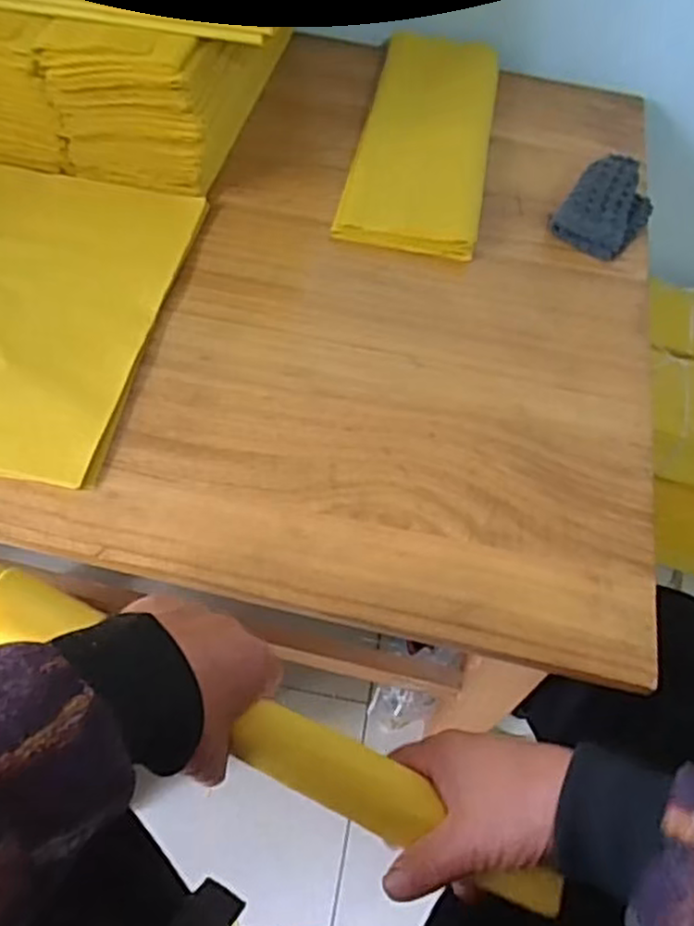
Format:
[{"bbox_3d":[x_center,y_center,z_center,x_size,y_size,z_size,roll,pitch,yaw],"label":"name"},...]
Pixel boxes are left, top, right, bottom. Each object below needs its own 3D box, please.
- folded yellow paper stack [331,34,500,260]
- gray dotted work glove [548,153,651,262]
[{"bbox_3d":[0.079,-0.318,0.689,0.123,0.032,0.299,12,58,3],"label":"folded yellow paper stack"},{"bbox_3d":[0.238,-0.235,0.649,0.071,0.036,0.107,33,61,15],"label":"gray dotted work glove"}]

